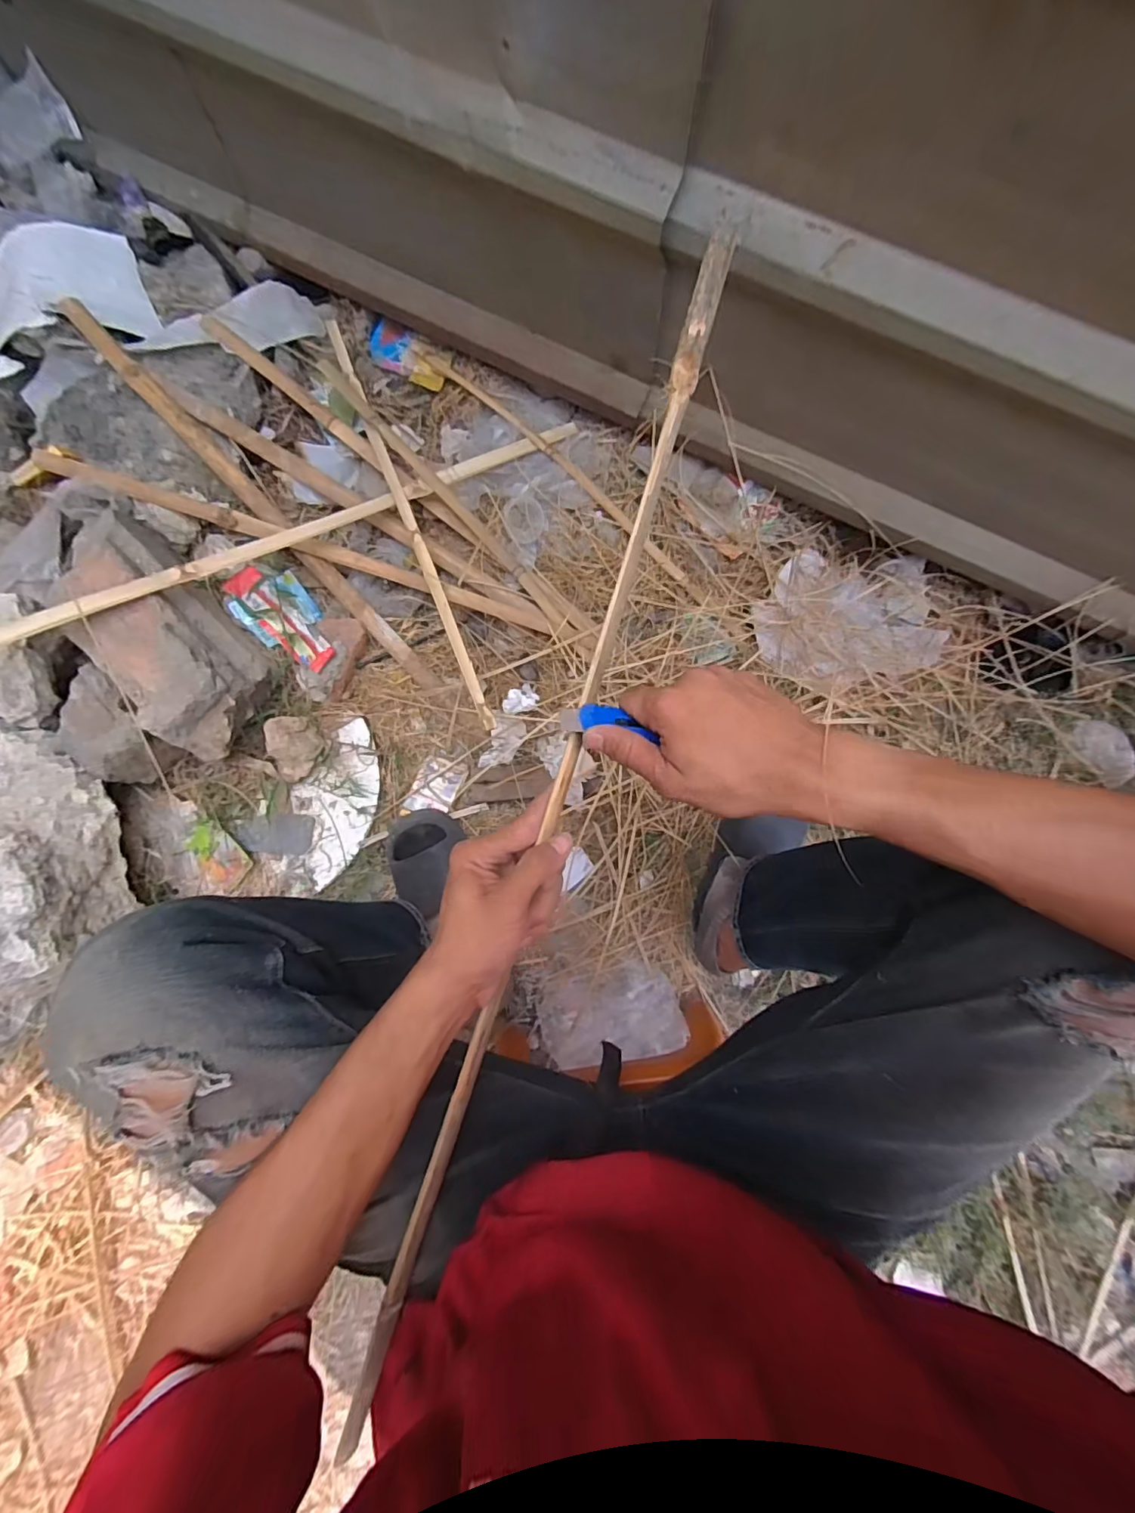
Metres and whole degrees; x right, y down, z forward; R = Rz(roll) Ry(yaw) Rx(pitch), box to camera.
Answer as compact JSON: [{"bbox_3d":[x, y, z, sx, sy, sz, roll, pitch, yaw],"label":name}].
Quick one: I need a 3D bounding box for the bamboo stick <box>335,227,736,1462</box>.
[{"bbox_3d":[-0.028,0.083,0.358,0.020,0.018,0.861,18,93,2],"label":"bamboo stick"}]

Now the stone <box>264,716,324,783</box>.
[{"bbox_3d":[-0.416,-0.011,0.792,0.072,0.043,0.095,-5,81,-1],"label":"stone"}]

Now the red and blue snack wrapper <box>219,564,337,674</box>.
[{"bbox_3d":[-0.442,-0.210,0.808,0.107,0.031,0.202,-38,83,-6],"label":"red and blue snack wrapper"}]

